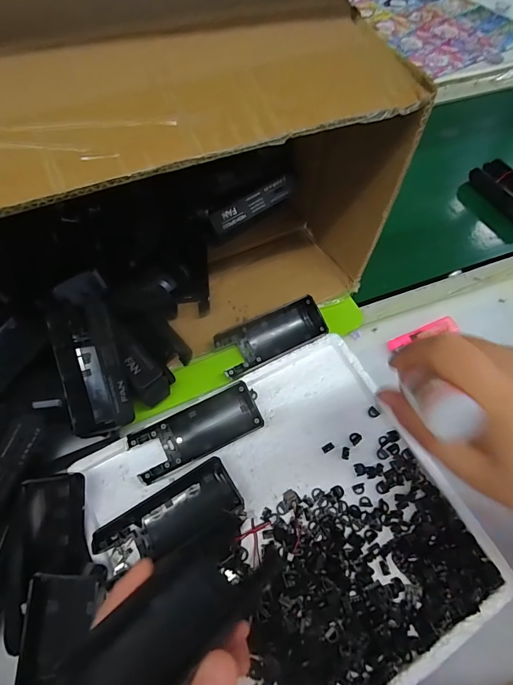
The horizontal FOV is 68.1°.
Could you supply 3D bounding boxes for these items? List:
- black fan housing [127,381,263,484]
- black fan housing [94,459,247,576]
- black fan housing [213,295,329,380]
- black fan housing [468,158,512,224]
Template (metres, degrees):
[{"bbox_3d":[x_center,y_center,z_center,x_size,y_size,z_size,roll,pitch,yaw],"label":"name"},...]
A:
[{"bbox_3d":[-0.049,0.074,0.326,0.111,0.021,0.044,-25,67,-16],"label":"black fan housing"},{"bbox_3d":[-0.066,0.135,0.293,0.106,0.020,0.045,-28,68,-17],"label":"black fan housing"},{"bbox_3d":[0.014,-0.009,0.370,0.105,0.026,0.050,-23,66,-15],"label":"black fan housing"},{"bbox_3d":[0.349,-0.207,0.520,0.055,0.027,0.107,-26,67,-16],"label":"black fan housing"}]

